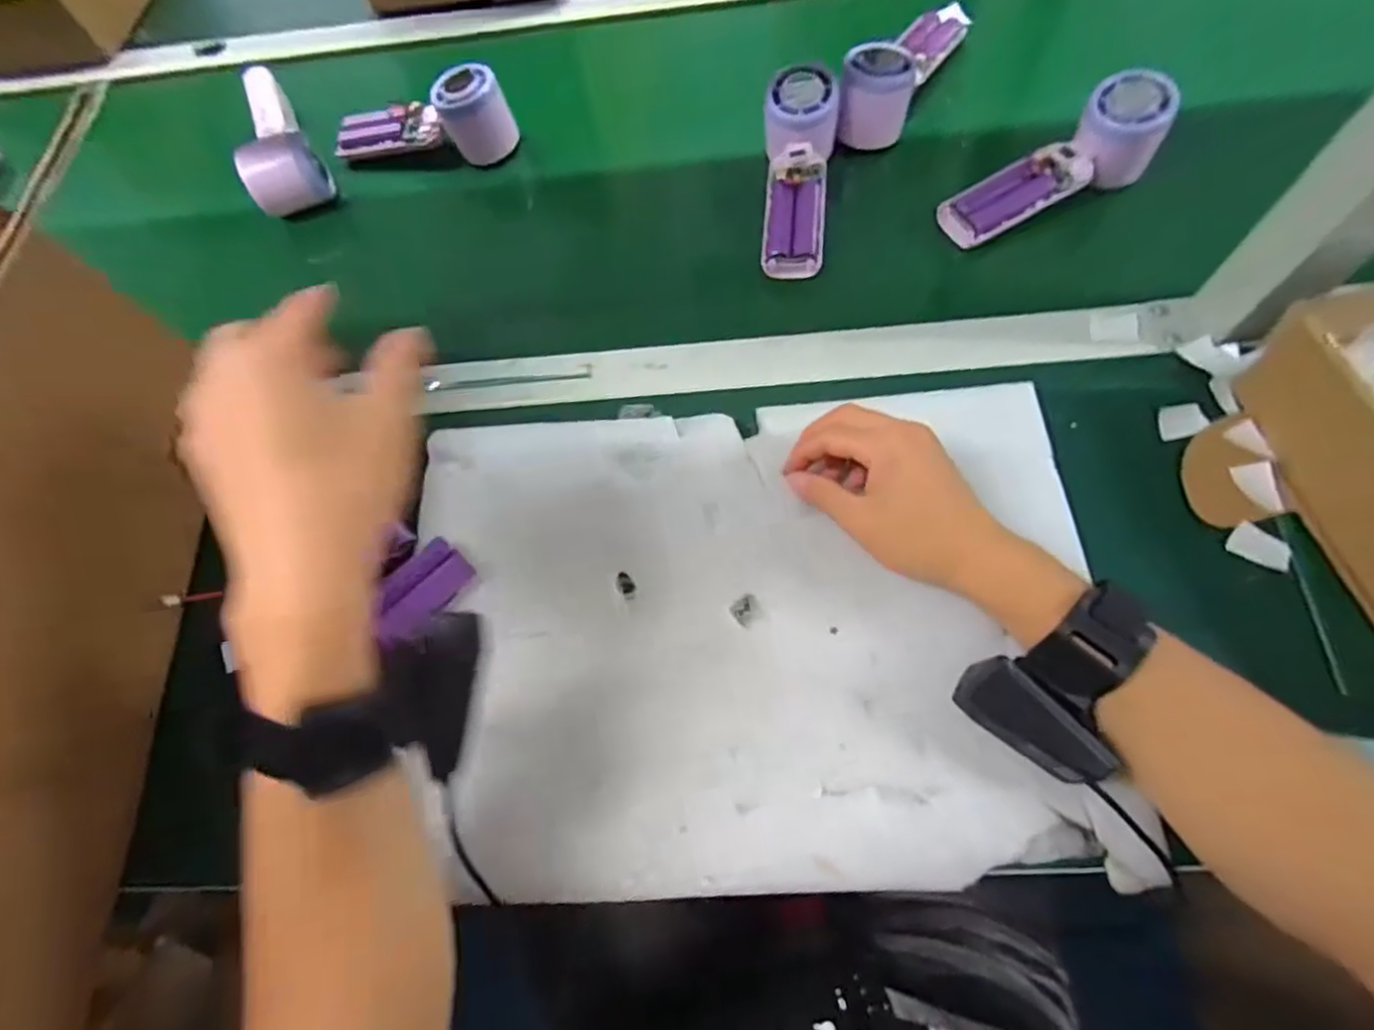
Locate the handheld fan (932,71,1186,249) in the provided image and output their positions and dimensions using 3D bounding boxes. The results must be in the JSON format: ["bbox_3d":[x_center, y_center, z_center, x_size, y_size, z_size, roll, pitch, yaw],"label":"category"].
[{"bbox_3d":[0.269,-0.253,0.476,0.164,0.050,0.050,-30,67,8],"label":"handheld fan"}]

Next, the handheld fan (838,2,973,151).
[{"bbox_3d":[0.183,-0.383,0.530,0.055,0.053,0.183,28,74,16],"label":"handheld fan"}]

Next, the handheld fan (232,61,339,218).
[{"bbox_3d":[-0.374,-0.337,0.569,0.063,0.049,0.166,-32,68,-6],"label":"handheld fan"}]

